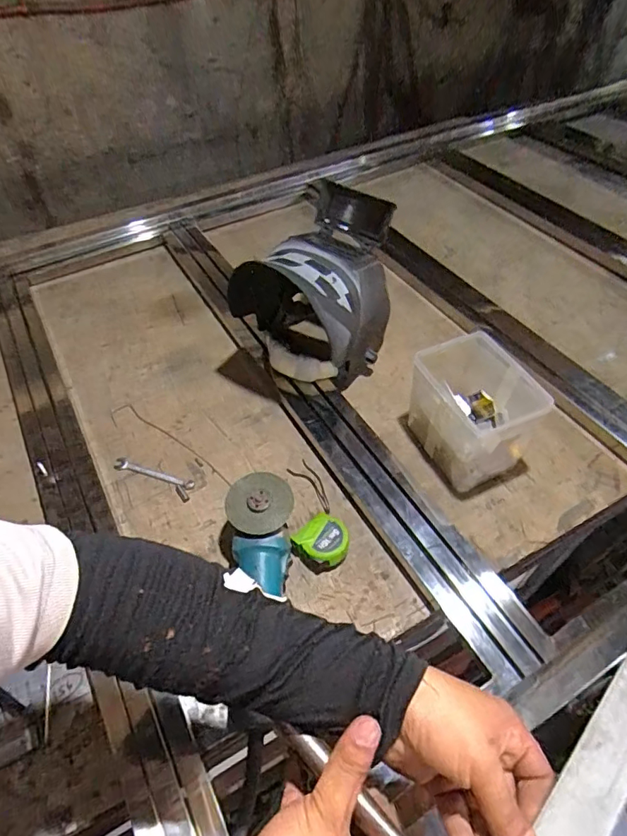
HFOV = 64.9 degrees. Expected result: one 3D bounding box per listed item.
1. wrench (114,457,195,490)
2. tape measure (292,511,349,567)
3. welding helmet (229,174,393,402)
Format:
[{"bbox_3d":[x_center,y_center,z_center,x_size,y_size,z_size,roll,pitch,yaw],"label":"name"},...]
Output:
[{"bbox_3d":[-0.247,0.087,0.770,0.135,0.004,0.021,12,51,12],"label":"wrench"},{"bbox_3d":[0.016,0.170,0.681,0.069,0.036,0.067,35,59,27],"label":"tape measure"},{"bbox_3d":[0.022,-0.216,0.847,0.256,0.250,0.260,1,55,-2],"label":"welding helmet"}]

